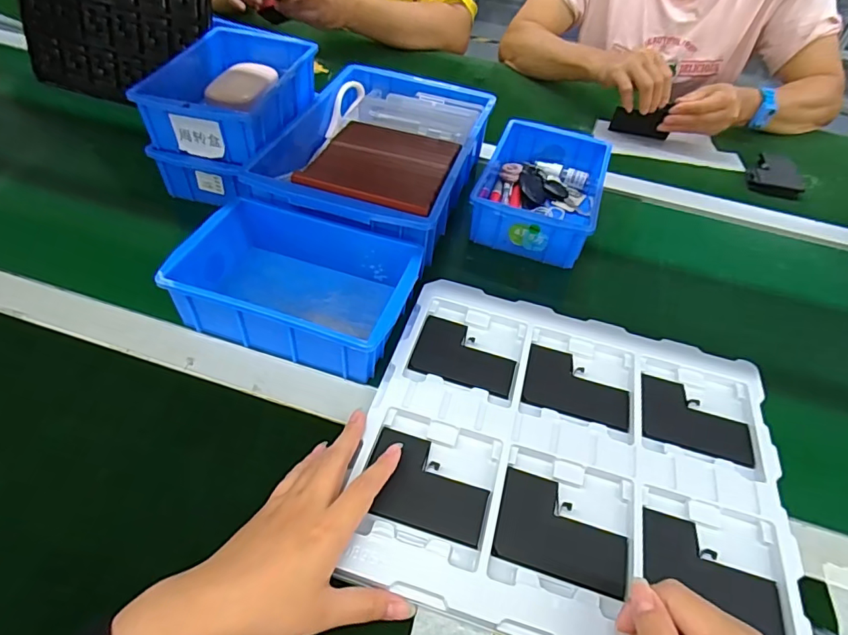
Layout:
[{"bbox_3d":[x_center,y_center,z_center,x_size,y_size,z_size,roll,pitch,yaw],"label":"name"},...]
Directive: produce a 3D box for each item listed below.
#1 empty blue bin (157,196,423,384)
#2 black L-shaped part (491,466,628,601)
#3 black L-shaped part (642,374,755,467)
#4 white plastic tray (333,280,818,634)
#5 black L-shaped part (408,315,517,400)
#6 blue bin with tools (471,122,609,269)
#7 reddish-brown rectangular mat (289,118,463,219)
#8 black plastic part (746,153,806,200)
[{"bbox_3d":[-0.110,-0.033,0.459,0.195,0.058,0.135,16,49,8],"label":"empty blue bin"},{"bbox_3d":[0.098,0.150,0.354,0.090,0.004,0.066,16,49,8],"label":"black L-shaped part"},{"bbox_3d":[0.227,0.083,0.418,0.089,0.008,0.062,16,49,8],"label":"black L-shaped part"},{"bbox_3d":[0.118,0.104,0.395,0.316,0.012,0.280,16,49,7],"label":"white plastic tray"},{"bbox_3d":[0.038,0.034,0.445,0.089,0.005,0.066,17,49,8],"label":"black L-shaped part"},{"bbox_3d":[0.140,-0.155,0.600,0.127,0.057,0.194,18,49,10],"label":"blue bin with tools"},{"bbox_3d":[-0.041,-0.163,0.525,0.137,0.013,0.146,16,49,8],"label":"reddish-brown rectangular mat"},{"bbox_3d":[0.496,-0.200,0.700,0.068,0.018,0.088,27,51,17],"label":"black plastic part"}]

